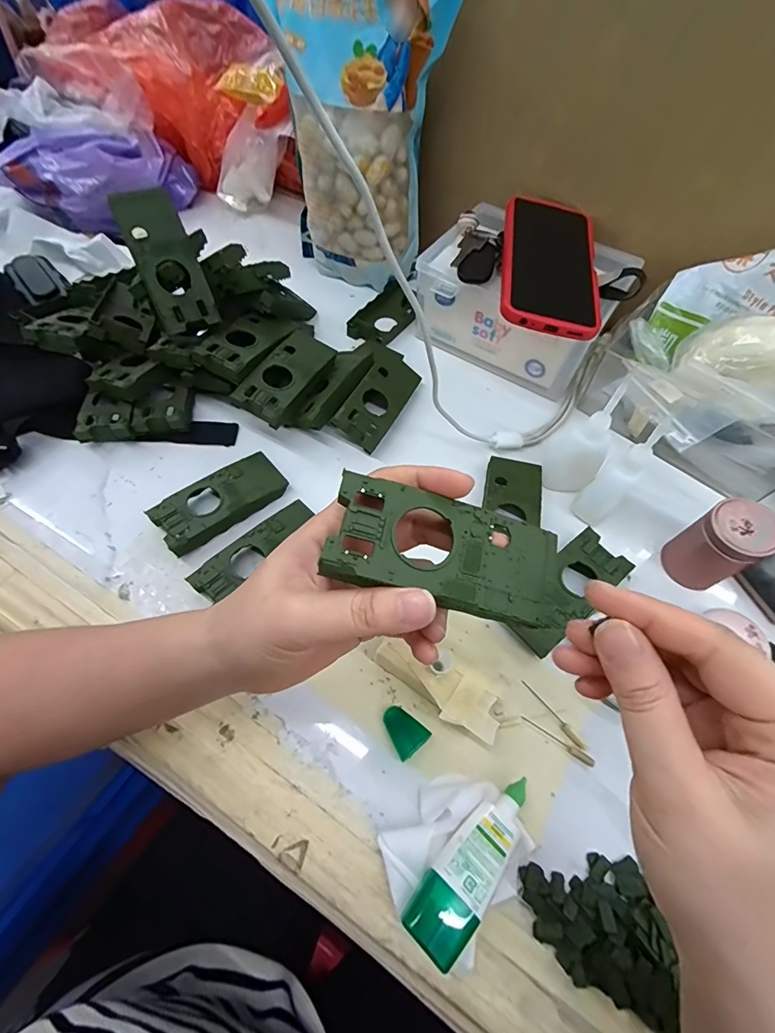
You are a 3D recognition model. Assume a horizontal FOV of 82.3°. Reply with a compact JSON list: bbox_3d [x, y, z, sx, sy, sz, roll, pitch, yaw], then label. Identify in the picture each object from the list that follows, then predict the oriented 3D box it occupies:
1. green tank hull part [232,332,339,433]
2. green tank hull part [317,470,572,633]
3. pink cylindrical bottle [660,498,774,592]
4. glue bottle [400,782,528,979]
[{"bbox_3d":[-0.089,-0.126,0.397,0.046,0.017,0.103,25,62,12],"label":"green tank hull part"},{"bbox_3d":[0.028,0.016,0.193,0.105,0.011,0.046,15,58,-10],"label":"green tank hull part"},{"bbox_3d":[0.245,0.022,0.328,0.037,0.066,0.043,-20,63,-13],"label":"pink cylindrical bottle"},{"bbox_3d":[0.049,0.192,0.250,0.031,0.027,0.094,39,66,19],"label":"glue bottle"}]

